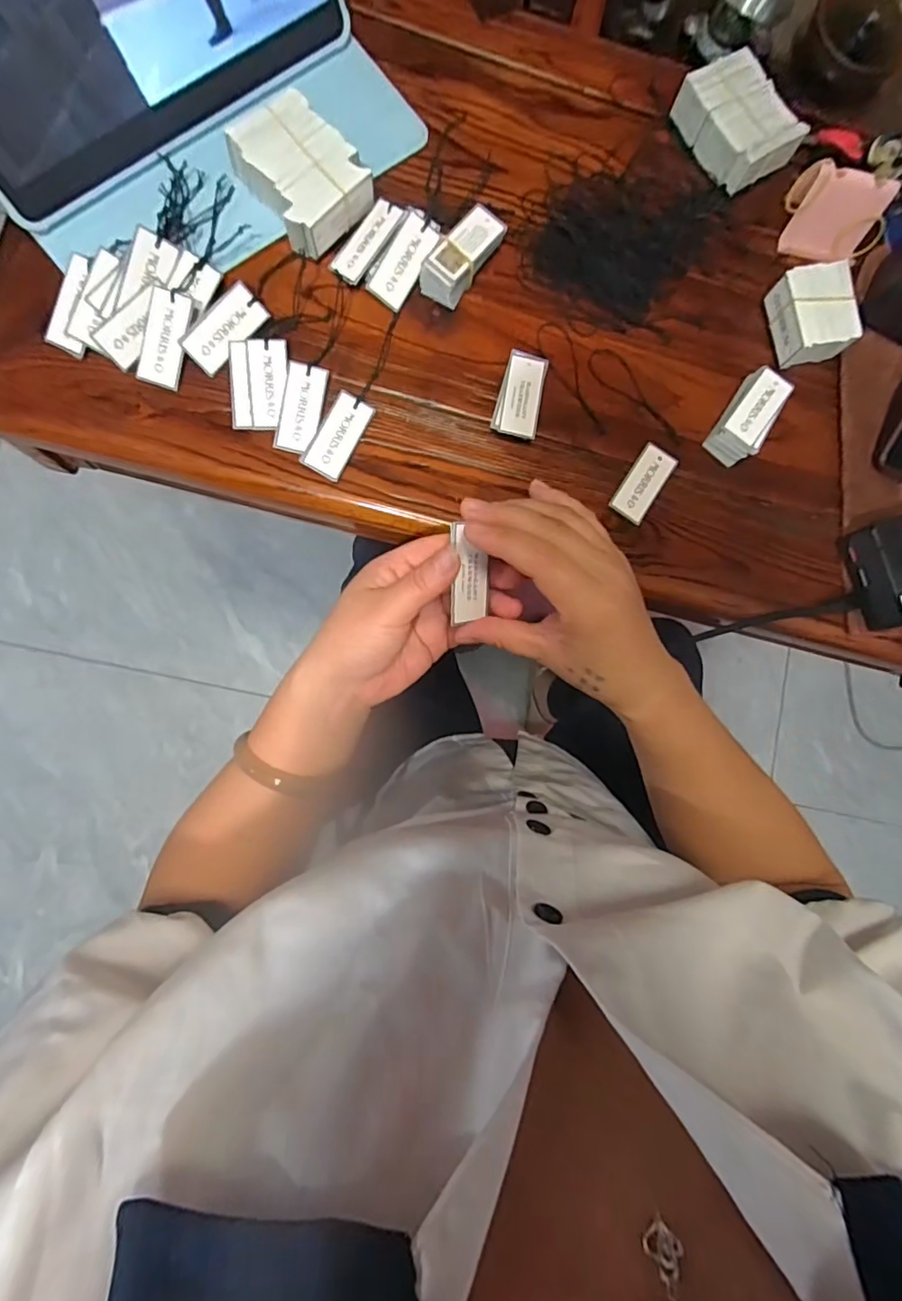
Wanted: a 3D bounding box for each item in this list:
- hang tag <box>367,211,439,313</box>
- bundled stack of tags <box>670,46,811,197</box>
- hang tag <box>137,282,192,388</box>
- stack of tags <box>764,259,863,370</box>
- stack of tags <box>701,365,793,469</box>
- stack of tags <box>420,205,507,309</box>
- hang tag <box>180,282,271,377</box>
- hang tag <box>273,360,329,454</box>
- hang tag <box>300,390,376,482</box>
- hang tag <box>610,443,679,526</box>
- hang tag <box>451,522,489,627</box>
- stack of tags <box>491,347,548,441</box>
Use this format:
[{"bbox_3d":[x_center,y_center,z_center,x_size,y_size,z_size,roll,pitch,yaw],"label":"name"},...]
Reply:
[{"bbox_3d":[-0.032,-0.265,0.378,0.025,0.004,0.058,31,96,-14],"label":"hang tag"},{"bbox_3d":[0.216,-0.396,0.412,0.061,0.027,0.081,-30,89,-8],"label":"bundled stack of tags"},{"bbox_3d":[-0.185,-0.201,0.358,0.027,0.004,0.057,14,100,-5],"label":"hang tag"},{"bbox_3d":[0.265,-0.243,0.405,0.051,0.026,0.062,-9,86,-8],"label":"stack of tags"},{"bbox_3d":[0.210,-0.165,0.392,0.031,0.026,0.061,35,82,-3],"label":"stack of tags"},{"bbox_3d":[0.008,-0.271,0.384,0.029,0.022,0.065,37,82,-2],"label":"stack of tags"},{"bbox_3d":[-0.149,-0.210,0.365,0.028,0.004,0.057,44,91,-11],"label":"hang tag"},{"bbox_3d":[-0.099,-0.160,0.367,0.026,0.004,0.058,12,89,-8],"label":"hang tag"},{"bbox_3d":[-0.075,-0.143,0.370,0.026,0.004,0.058,29,82,-4],"label":"hang tag"},{"bbox_3d":[0.137,-0.119,0.391,0.026,0.004,0.058,34,82,-3],"label":"hang tag"},{"bbox_3d":[0.011,-0.043,0.310,0.023,0.004,0.052,-11,110,-33],"label":"hang tag"},{"bbox_3d":[0.048,-0.175,0.383,0.029,0.014,0.058,14,83,-5],"label":"stack of tags"}]

